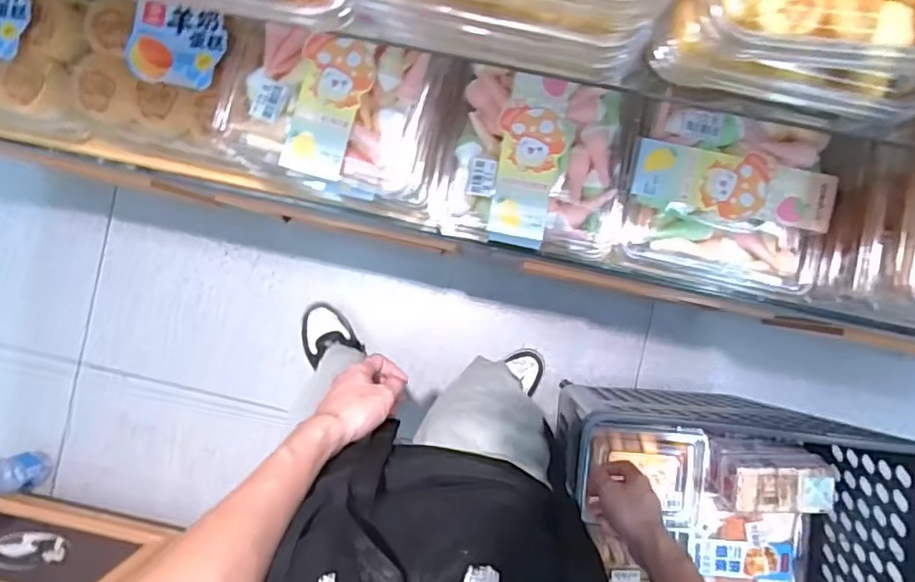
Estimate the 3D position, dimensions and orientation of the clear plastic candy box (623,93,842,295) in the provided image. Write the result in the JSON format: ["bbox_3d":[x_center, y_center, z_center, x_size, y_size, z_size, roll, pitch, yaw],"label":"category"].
[{"bbox_3d":[0.285,-0.103,0.639,0.201,0.047,0.177,11,91,2],"label":"clear plastic candy box"}]

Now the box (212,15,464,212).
[{"bbox_3d":[-0.125,-0.177,0.618,0.224,0.063,0.155,12,91,2],"label":"box"}]

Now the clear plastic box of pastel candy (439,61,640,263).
[{"bbox_3d":[0.089,-0.138,0.661,0.192,0.073,0.179,9,91,2],"label":"clear plastic box of pastel candy"}]

